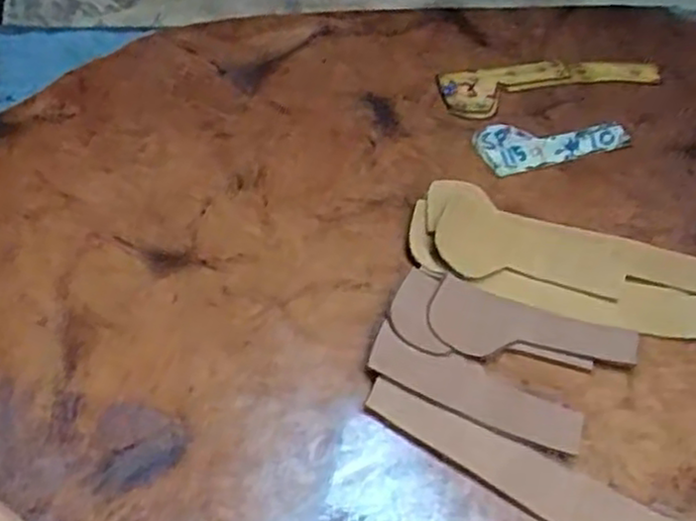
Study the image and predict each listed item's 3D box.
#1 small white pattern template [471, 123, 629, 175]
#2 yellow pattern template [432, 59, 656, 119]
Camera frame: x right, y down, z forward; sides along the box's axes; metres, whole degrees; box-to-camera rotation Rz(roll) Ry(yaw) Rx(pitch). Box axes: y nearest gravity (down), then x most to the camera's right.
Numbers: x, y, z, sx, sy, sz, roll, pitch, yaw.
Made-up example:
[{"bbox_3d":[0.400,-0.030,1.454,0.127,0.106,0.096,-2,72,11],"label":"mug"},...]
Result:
[{"bbox_3d":[0.163,-0.099,0.603,0.128,0.006,0.048,-16,56,-14],"label":"small white pattern template"},{"bbox_3d":[0.181,-0.150,0.647,0.202,0.011,0.052,-7,65,-11],"label":"yellow pattern template"}]

